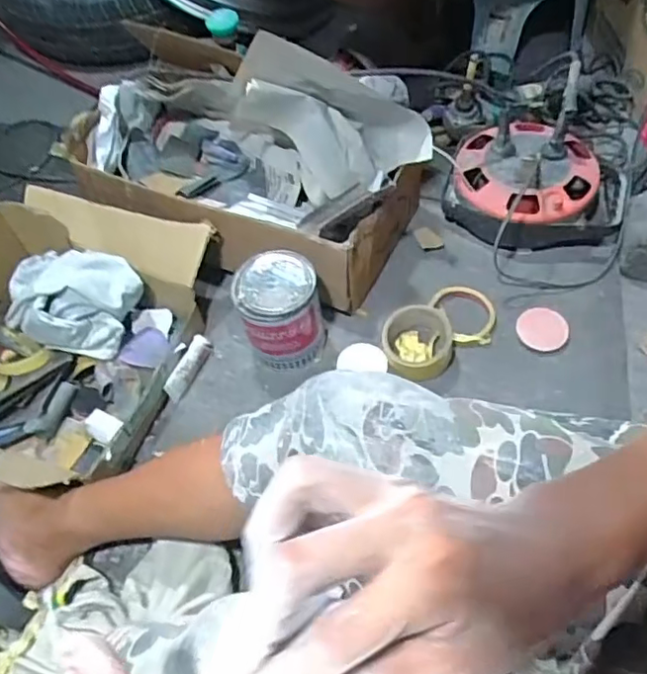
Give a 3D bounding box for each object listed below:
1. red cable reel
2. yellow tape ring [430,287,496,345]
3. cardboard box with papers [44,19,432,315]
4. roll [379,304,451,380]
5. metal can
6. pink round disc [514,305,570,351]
[{"bbox_3d":[0.315,-0.229,0.888,0.244,0.111,0.208,12,59,12],"label":"red cable reel"},{"bbox_3d":[0.194,-0.032,0.831,0.086,0.012,0.091,-2,57,3],"label":"yellow tape ring"},{"bbox_3d":[-0.122,-0.268,0.824,0.470,0.241,0.234,25,62,19],"label":"cardboard box with papers"},{"bbox_3d":[0.123,0.007,0.780,0.091,0.053,0.078,1,58,6],"label":"roll"},{"bbox_3d":[-0.055,-0.031,0.783,0.101,0.135,0.093,-2,58,3],"label":"metal can"},{"bbox_3d":[0.297,-0.012,0.812,0.066,0.010,0.063,-2,57,3],"label":"pink round disc"}]

